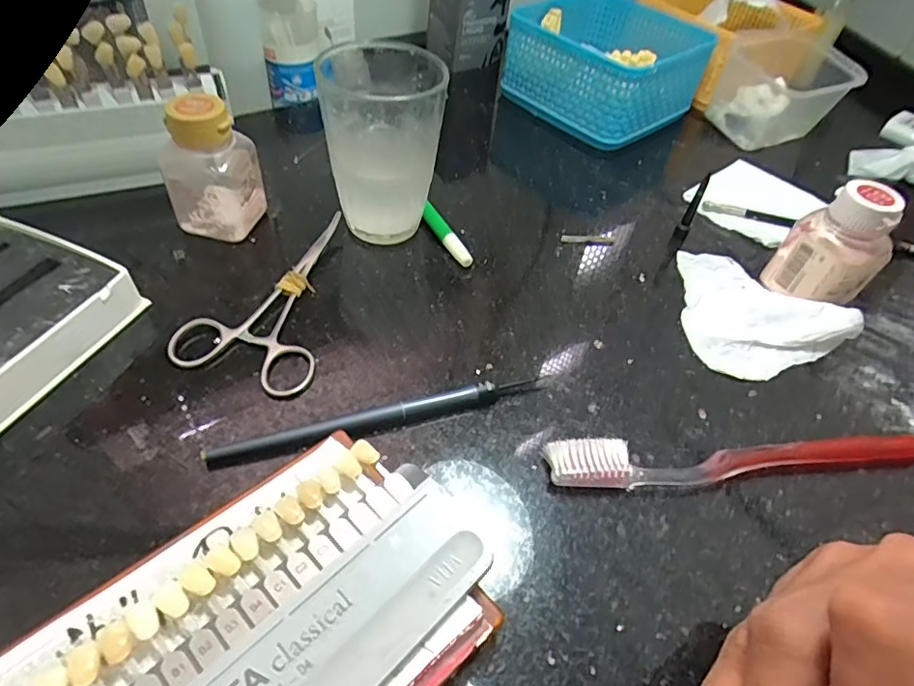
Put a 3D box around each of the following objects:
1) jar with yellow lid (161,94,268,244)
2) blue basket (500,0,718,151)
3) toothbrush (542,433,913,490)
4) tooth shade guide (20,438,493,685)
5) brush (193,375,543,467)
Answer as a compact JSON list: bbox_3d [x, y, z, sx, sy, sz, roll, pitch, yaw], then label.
[{"bbox_3d":[-0.134,-0.095,0.299,0.042,0.071,0.035,5,49,-3],"label":"jar with yellow lid"},{"bbox_3d":[0.127,-0.239,0.461,0.139,0.064,0.134,-32,60,-29],"label":"blue basket"},{"bbox_3d":[0.130,0.054,0.245,0.180,0.012,0.021,1,50,-6],"label":"toothbrush"},{"bbox_3d":[-0.061,0.091,0.165,0.071,0.009,0.144,38,54,22],"label":"tooth shade guide"},{"bbox_3d":[-0.031,0.032,0.245,0.153,0.009,0.009,-11,52,-15],"label":"brush"}]

